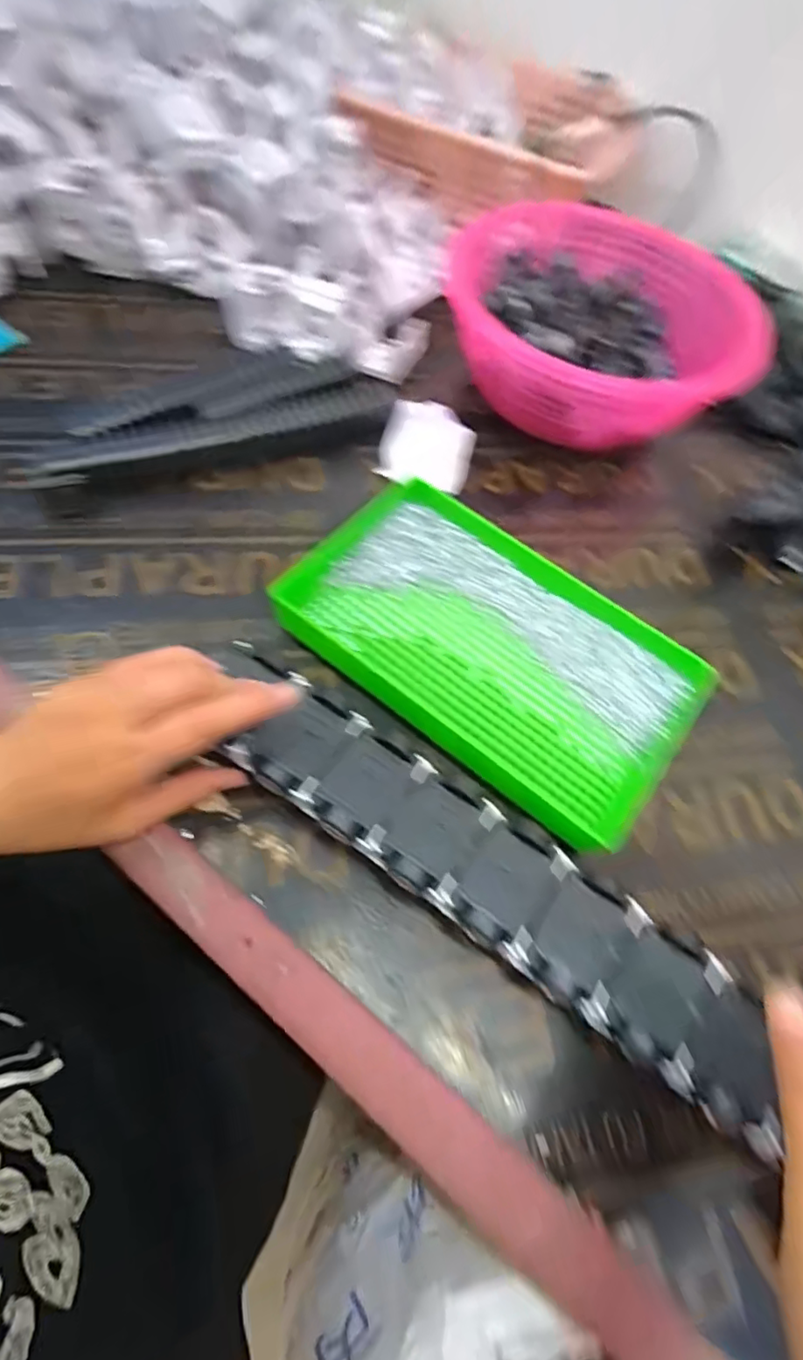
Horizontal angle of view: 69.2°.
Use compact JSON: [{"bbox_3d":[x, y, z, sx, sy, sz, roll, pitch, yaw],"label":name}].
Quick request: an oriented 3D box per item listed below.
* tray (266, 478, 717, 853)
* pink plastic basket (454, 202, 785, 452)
[{"bbox_3d":[0.062,-0.024,0.384,0.251,0.033,0.161,37,63,13],"label":"tray"},{"bbox_3d":[0.163,-0.294,0.506,0.226,0.102,0.192,12,60,-1],"label":"pink plastic basket"}]

